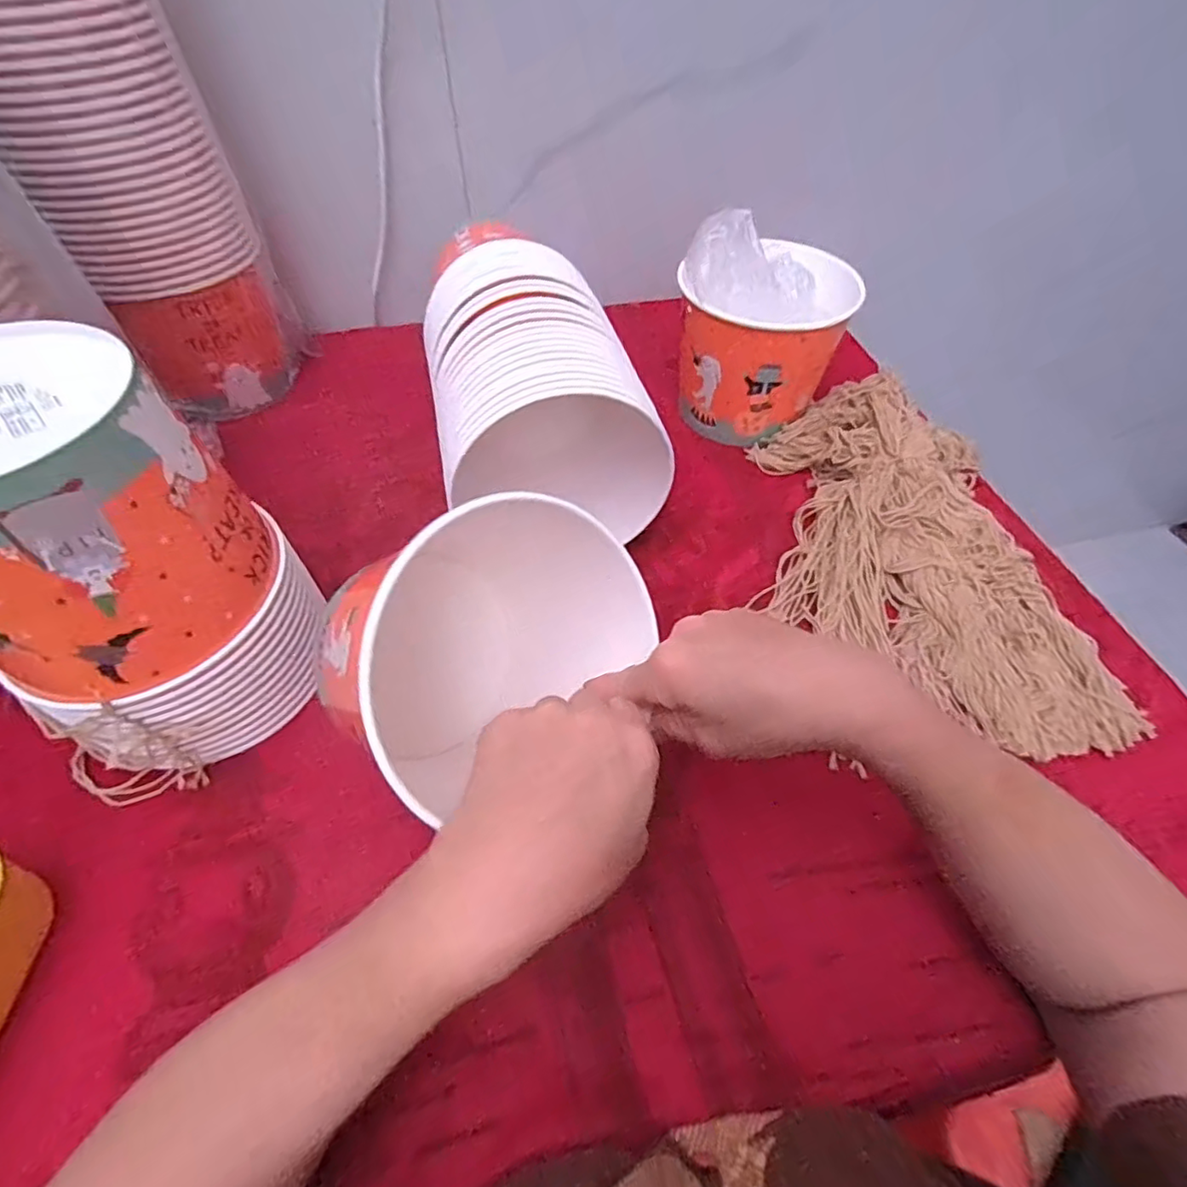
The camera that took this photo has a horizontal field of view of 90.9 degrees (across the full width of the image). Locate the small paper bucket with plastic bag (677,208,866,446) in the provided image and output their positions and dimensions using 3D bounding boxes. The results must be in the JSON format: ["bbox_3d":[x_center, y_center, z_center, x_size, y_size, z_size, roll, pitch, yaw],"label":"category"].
[{"bbox_3d":[0.165,-0.256,0.555,0.141,0.174,0.152,23,56,16],"label":"small paper bucket with plastic bag"}]

